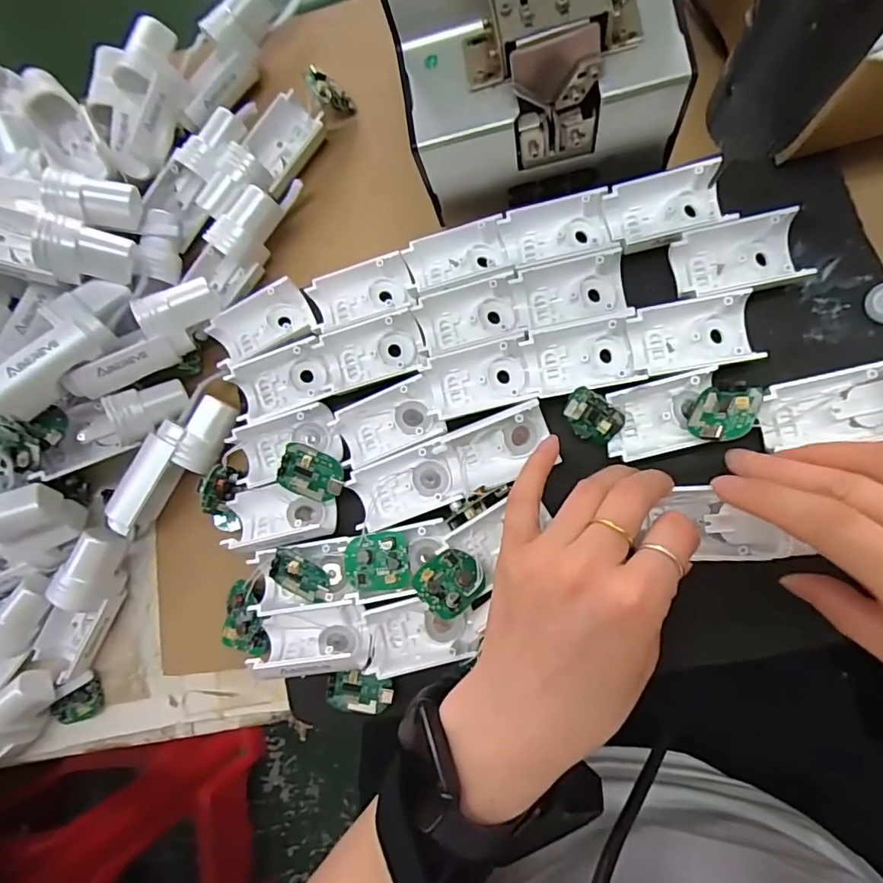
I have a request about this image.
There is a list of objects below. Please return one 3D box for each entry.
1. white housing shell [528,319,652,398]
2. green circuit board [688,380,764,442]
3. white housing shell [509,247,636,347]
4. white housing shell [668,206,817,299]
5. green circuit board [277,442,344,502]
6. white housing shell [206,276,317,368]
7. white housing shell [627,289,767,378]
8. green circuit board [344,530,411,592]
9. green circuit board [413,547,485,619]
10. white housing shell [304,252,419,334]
[{"bbox_3d":[0.073,-0.044,0.276,0.051,0.016,0.034,-10,81,9],"label":"white housing shell"},{"bbox_3d":[0.132,-0.014,0.251,0.026,0.004,0.035,12,60,46],"label":"green circuit board"},{"bbox_3d":[0.068,-0.076,0.280,0.056,0.015,0.039,-12,81,9],"label":"white housing shell"},{"bbox_3d":[0.149,-0.091,0.268,0.060,0.018,0.031,-10,81,9],"label":"white housing shell"},{"bbox_3d":[-0.069,0.018,0.287,0.034,0.004,0.027,24,108,-8],"label":"green circuit board"},{"bbox_3d":[-0.106,-0.066,0.318,0.055,0.020,0.035,-28,79,6],"label":"white housing shell"},{"bbox_3d":[0.125,-0.053,0.268,0.058,0.016,0.036,-9,81,10],"label":"white housing shell"},{"bbox_3d":[-0.033,0.062,0.276,0.031,0.007,0.029,-10,83,7],"label":"green circuit board"},{"bbox_3d":[0.005,0.068,0.264,0.034,0.005,0.028,-30,63,-33],"label":"green circuit board"},{"bbox_3d":[-0.044,-0.082,0.306,0.059,0.022,0.035,-14,81,9],"label":"white housing shell"}]

